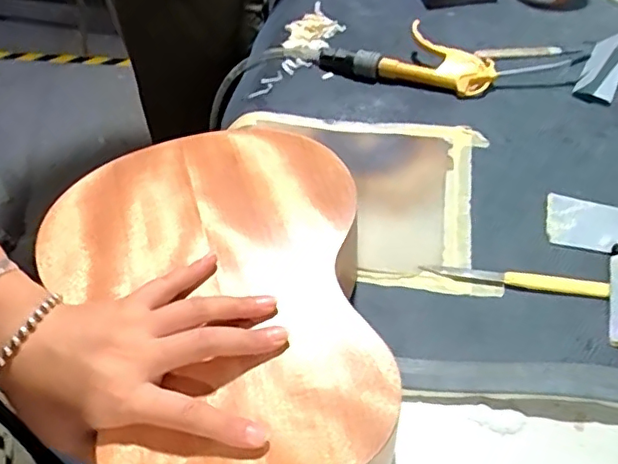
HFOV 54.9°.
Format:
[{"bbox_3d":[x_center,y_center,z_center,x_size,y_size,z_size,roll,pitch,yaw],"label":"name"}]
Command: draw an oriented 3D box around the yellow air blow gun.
[{"bbox_3d":[0.156,-0.210,0.720,0.280,0.031,0.125,19,50,21],"label":"yellow air blow gun"}]

